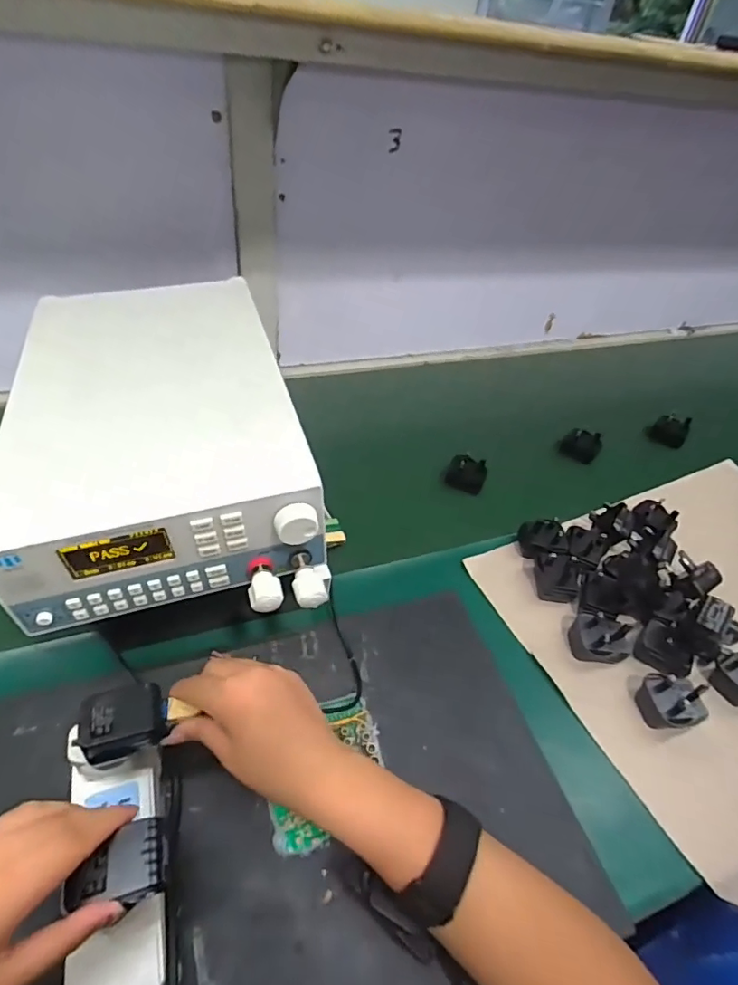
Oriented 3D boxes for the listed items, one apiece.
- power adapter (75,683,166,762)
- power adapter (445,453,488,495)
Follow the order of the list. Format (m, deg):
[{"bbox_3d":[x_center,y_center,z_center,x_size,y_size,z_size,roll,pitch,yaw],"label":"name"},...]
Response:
[{"bbox_3d":[-0.164,0.152,0.346,0.051,0.025,0.036,-9,46,-18],"label":"power adapter"},{"bbox_3d":[0.127,-0.024,0.668,0.049,0.035,0.036,19,44,11],"label":"power adapter"}]

